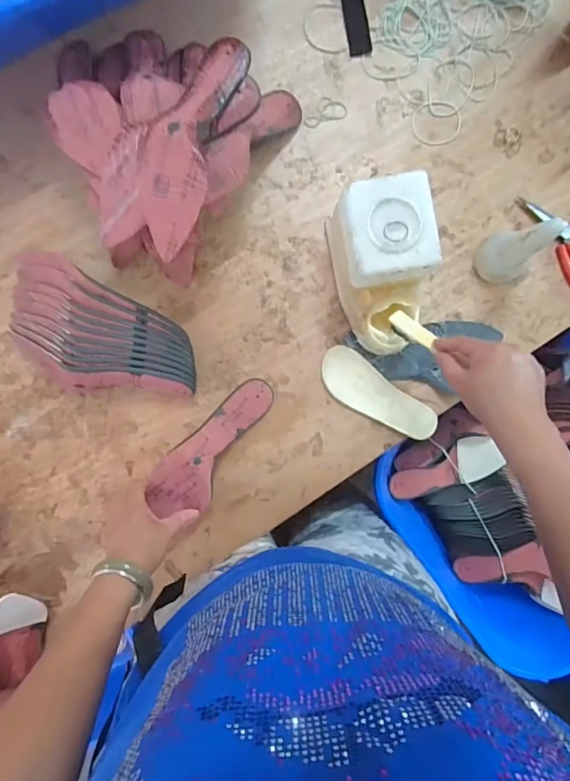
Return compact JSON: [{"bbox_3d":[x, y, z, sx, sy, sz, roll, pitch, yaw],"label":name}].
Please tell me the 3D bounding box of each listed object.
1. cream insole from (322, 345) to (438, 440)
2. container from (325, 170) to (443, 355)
[{"bbox_3d":[0.130,0.010,0.616,0.182,0.017,0.063,37,90,-2],"label":"cream insole"},{"bbox_3d":[0.124,-0.153,0.562,0.108,0.122,0.196,-6,91,-2],"label":"container"}]

